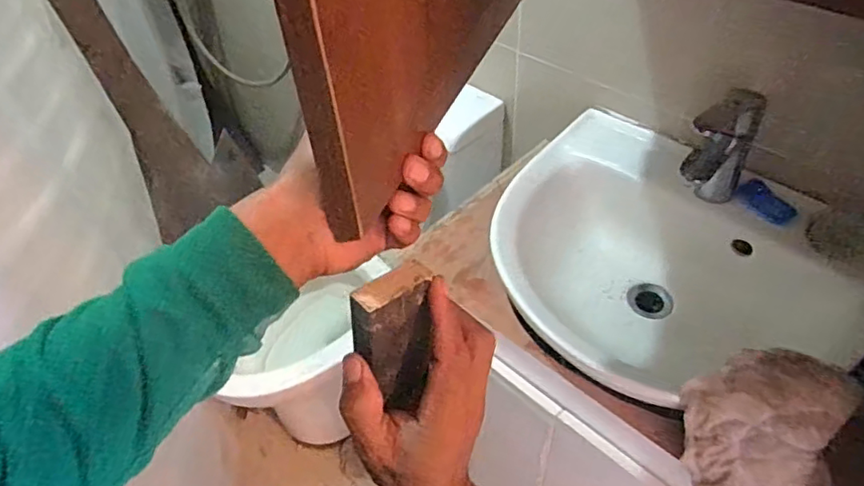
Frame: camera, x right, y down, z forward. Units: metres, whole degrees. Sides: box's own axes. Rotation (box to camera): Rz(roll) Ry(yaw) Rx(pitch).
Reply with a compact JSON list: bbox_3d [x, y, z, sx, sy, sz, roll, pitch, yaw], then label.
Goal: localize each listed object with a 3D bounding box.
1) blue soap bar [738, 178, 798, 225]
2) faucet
[{"bbox_3d":[0.441,-0.054,0.756,0.031,0.022,0.075,-21,48,-16],"label":"blue soap bar"},{"bbox_3d":[0.352,-0.106,0.709,0.113,0.162,0.045,-35,53,-26],"label":"faucet"}]

